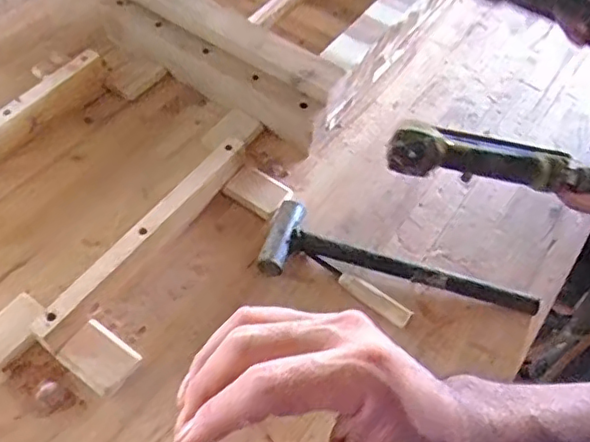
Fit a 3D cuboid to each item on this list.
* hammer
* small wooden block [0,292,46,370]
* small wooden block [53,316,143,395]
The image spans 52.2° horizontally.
[{"bbox_3d":[0.113,0.044,0.659,0.293,0.029,0.088,12,53,6],"label":"hammer"},{"bbox_3d":[-0.280,0.110,0.598,0.044,0.022,0.067,31,57,19],"label":"small wooden block"},{"bbox_3d":[-0.189,0.133,0.587,0.069,0.017,0.052,31,57,19],"label":"small wooden block"}]

